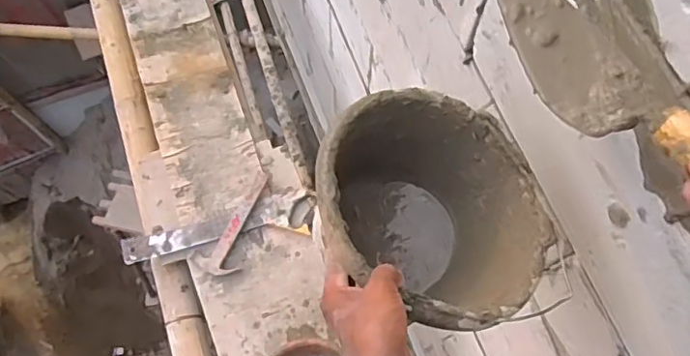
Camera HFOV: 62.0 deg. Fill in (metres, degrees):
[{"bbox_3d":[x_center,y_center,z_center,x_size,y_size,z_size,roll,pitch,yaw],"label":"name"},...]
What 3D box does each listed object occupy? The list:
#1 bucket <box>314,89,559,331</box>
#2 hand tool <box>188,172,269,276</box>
[{"bbox_3d":[0.061,0.055,0.634,0.246,0.210,0.246,10,62,-21],"label":"bucket"},{"bbox_3d":[-0.270,0.111,1.445,0.112,0.026,0.276,25,71,9],"label":"hand tool"}]

